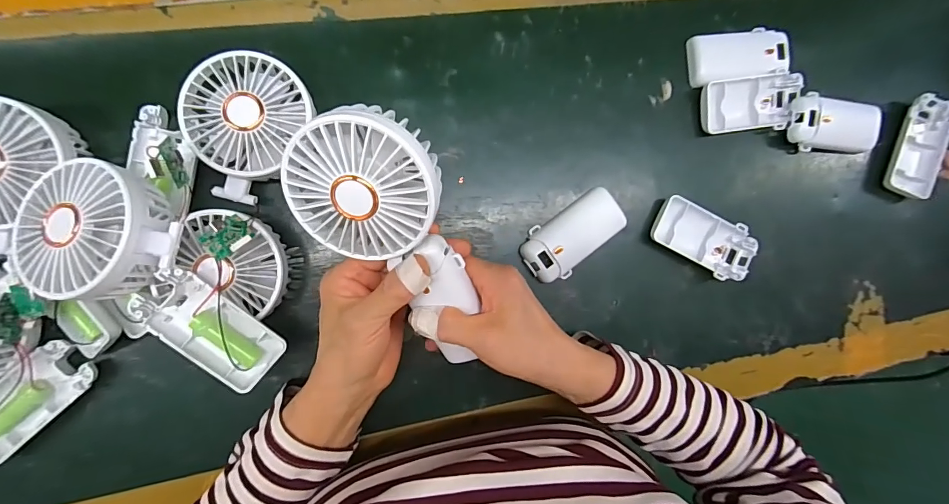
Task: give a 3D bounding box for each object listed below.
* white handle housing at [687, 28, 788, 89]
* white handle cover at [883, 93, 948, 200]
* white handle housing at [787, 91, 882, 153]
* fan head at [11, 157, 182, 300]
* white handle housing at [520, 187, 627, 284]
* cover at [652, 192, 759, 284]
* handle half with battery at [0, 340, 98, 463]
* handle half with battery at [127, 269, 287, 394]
[{"bbox_3d":[0.237,-0.177,0.380,0.091,0.018,0.046,-11,90,-8],"label":"white handle housing"},{"bbox_3d":[0.431,-0.099,0.407,0.050,0.022,0.098,18,87,-7],"label":"white handle cover"},{"bbox_3d":[0.333,-0.119,0.391,0.094,0.025,0.047,0,89,-8],"label":"white handle housing"},{"bbox_3d":[-0.239,-0.012,0.271,0.092,0.042,0.092,0,83,3],"label":"fan head"},{"bbox_3d":[0.085,-0.013,0.365,0.094,0.015,0.049,-33,93,-7],"label":"white handle housing"},{"bbox_3d":[0.205,-0.011,0.379,0.094,0.016,0.048,25,86,-7],"label":"cover"},{"bbox_3d":[-0.327,0.108,0.311,0.090,0.018,0.042,-43,95,-6],"label":"handle half with battery"},{"bbox_3d":[-0.177,0.052,0.288,0.090,0.024,0.044,39,84,-5],"label":"handle half with battery"}]

